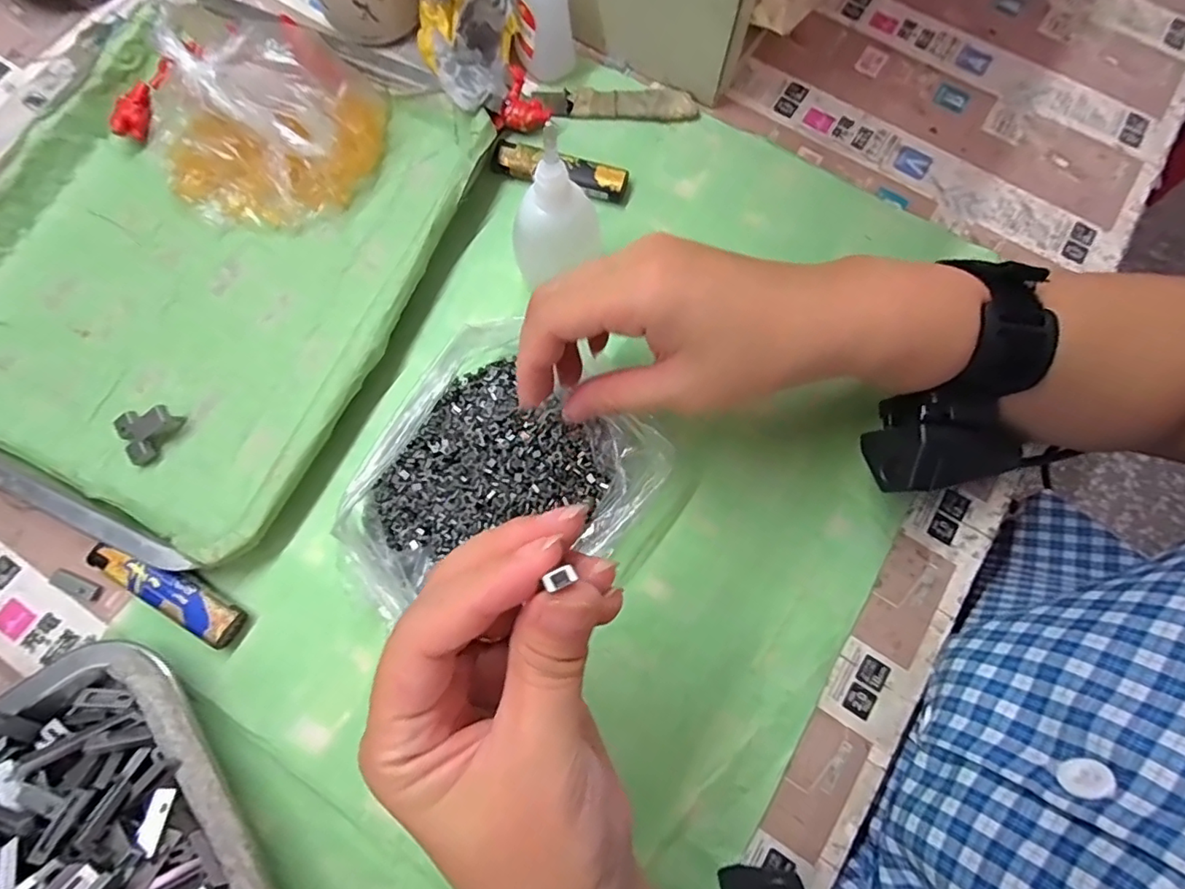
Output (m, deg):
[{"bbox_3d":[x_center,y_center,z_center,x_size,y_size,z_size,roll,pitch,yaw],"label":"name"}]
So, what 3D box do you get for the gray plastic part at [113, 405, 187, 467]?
[{"bbox_3d":[-0.228,-0.007,0.281,0.023,0.008,0.030,30,77,7],"label":"gray plastic part"}]

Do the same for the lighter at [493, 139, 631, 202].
[{"bbox_3d":[-0.019,-0.161,0.325,0.079,0.010,0.021,15,76,3],"label":"lighter"}]

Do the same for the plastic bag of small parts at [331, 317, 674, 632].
[{"bbox_3d":[-0.047,0.019,0.260,0.118,0.031,0.135,39,78,9],"label":"plastic bag of small parts"}]

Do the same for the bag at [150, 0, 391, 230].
[{"bbox_3d":[-0.183,-0.187,0.305,0.115,0.057,0.113,5,75,0],"label":"bag"}]

